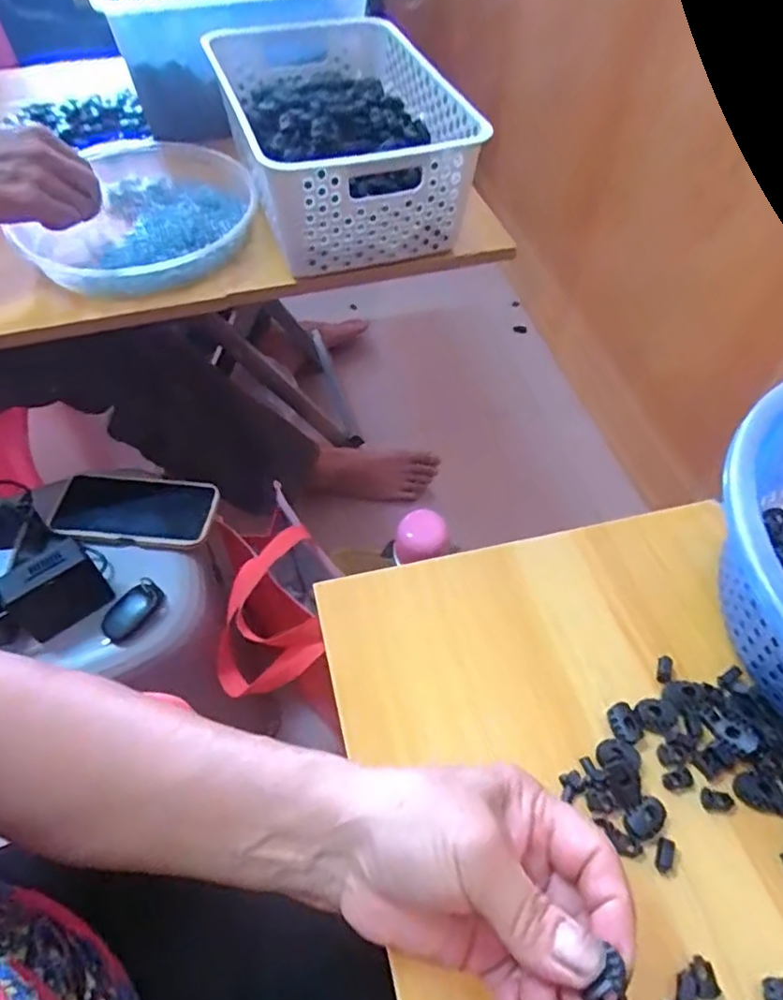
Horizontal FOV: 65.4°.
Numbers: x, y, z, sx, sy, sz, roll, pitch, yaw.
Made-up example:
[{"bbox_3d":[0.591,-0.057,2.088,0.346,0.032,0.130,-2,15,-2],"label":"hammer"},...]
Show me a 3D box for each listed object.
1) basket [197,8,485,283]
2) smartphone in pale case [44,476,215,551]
[{"bbox_3d":[-0.055,-0.363,0.615,0.198,0.114,0.299,-16,55,-13],"label":"basket"},{"bbox_3d":[-0.276,0.011,0.655,0.169,0.014,0.083,2,61,5],"label":"smartphone in pale case"}]

